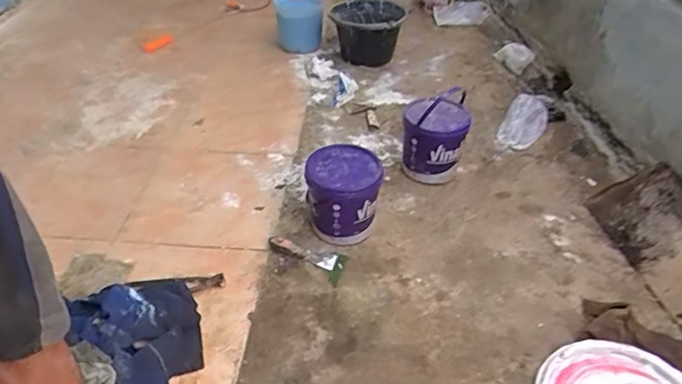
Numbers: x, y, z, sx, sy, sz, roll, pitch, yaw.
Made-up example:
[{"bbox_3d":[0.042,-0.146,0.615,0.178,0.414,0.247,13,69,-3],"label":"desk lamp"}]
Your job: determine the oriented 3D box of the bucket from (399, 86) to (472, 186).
[{"bbox_3d":[0.261,-0.136,1.495,0.181,0.221,0.194,1,40,-1],"label":"bucket"}]

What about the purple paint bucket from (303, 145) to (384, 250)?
[{"bbox_3d":[0.001,0.017,1.323,0.178,0.201,0.165,1,40,-1],"label":"purple paint bucket"}]

